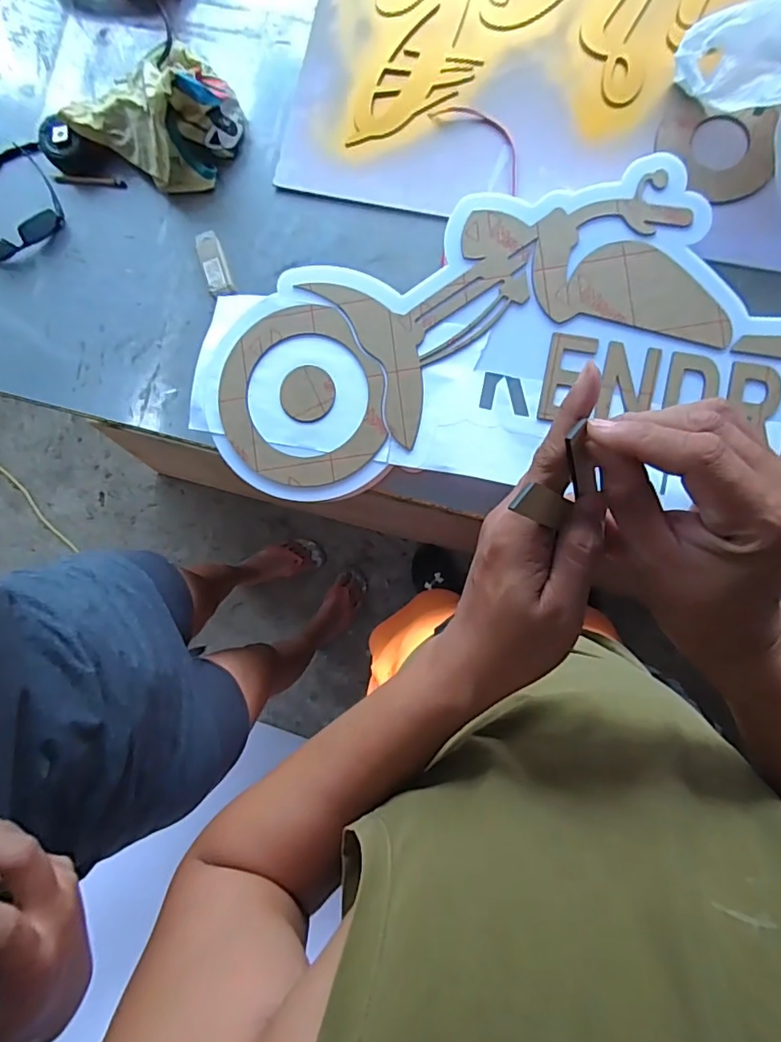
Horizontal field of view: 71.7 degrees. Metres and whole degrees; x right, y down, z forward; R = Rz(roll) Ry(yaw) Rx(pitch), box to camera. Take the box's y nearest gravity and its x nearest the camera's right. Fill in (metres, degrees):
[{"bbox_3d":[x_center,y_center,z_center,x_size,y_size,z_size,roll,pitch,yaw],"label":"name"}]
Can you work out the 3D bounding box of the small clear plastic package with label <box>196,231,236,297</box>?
[{"bbox_3d":[-0.255,-0.372,0.781,0.033,0.012,0.095,-19,86,6],"label":"small clear plastic package with label"}]

